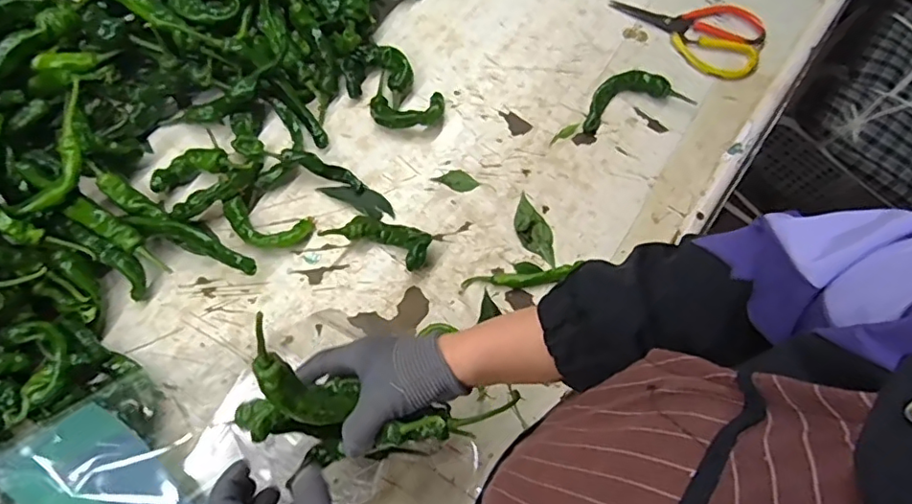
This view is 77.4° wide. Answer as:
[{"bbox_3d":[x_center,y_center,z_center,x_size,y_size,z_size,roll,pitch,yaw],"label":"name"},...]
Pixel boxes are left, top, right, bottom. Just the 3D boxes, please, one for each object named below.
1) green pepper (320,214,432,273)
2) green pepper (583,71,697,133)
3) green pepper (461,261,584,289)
[{"bbox_3d":[-0.070,-0.013,0.540,0.093,0.039,0.042,21,74,5],"label":"green pepper"},{"bbox_3d":[0.187,-0.165,0.605,0.120,0.019,0.049,-18,74,-6],"label":"green pepper"},{"bbox_3d":[0.064,0.025,0.545,0.114,0.011,0.018,-9,73,-3],"label":"green pepper"}]

